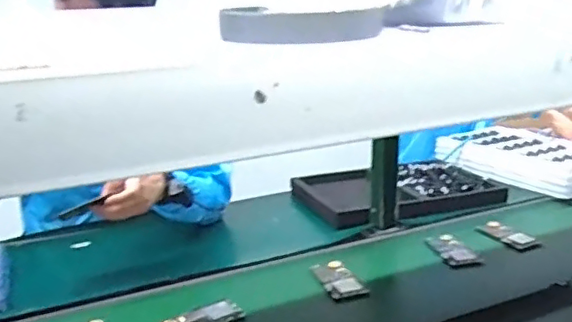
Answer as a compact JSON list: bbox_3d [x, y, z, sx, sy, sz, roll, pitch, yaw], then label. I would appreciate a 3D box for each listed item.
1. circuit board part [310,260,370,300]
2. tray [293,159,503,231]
[{"bbox_3d":[0.092,0.204,1.027,0.063,0.020,0.117,-5,18,-15],"label":"circuit board part"},{"bbox_3d":[0.263,0.065,1.404,0.433,0.049,0.337,-6,18,-17],"label":"tray"}]

